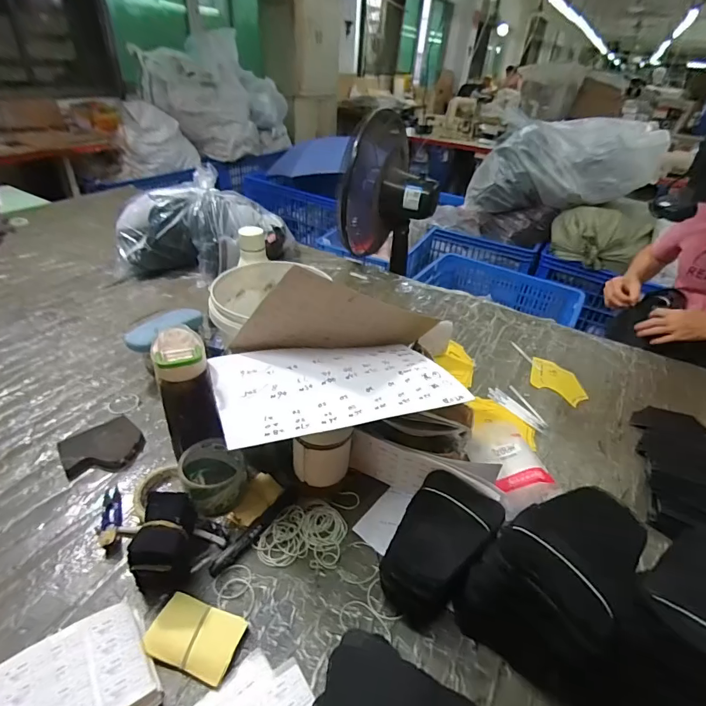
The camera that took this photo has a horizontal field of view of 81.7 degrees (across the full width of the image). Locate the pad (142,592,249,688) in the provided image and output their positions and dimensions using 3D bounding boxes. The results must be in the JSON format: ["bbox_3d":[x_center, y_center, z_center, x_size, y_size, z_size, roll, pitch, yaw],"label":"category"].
[{"bbox_3d":[-0.168,0.302,0.437,0.091,0.007,0.060,17,40,6],"label":"pad"}]

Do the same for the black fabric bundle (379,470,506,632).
[{"bbox_3d":[0.104,0.237,0.504,0.100,0.096,0.167,26,41,26],"label":"black fabric bundle"}]

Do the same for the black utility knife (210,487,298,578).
[{"bbox_3d":[-0.126,0.231,0.540,0.020,0.012,0.146,25,40,26],"label":"black utility knife"}]

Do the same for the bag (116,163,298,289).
[{"bbox_3d":[-0.399,-0.342,1.121,0.427,0.205,0.236,3,36,-3],"label":"bag"}]

